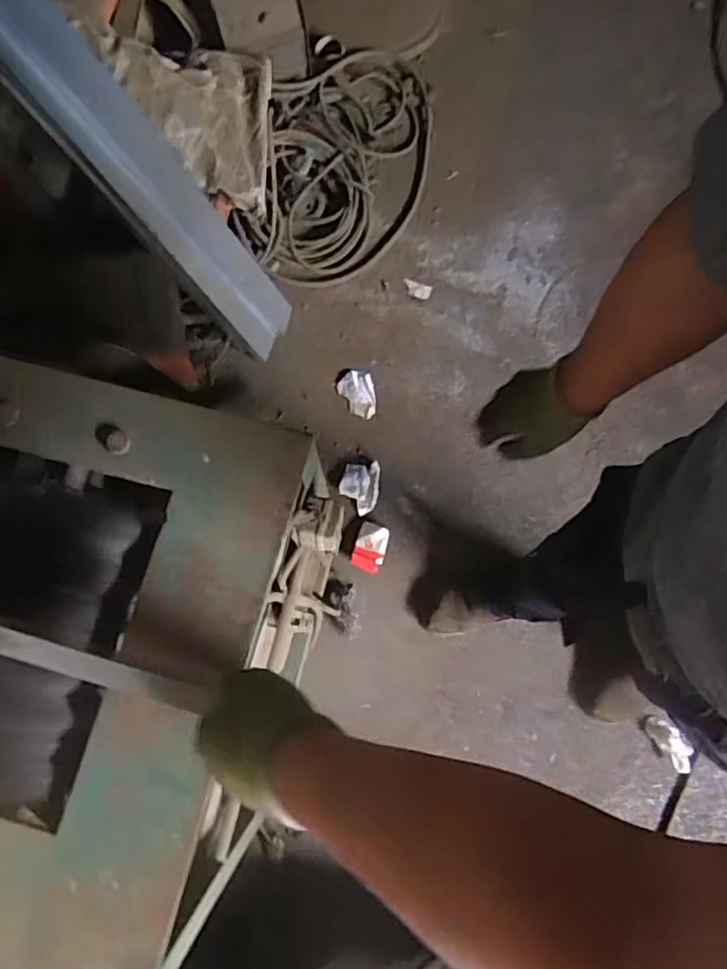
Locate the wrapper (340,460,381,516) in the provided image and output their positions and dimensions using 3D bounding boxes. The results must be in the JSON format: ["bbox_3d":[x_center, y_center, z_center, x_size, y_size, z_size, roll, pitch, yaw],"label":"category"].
[{"bbox_3d":[-0.009,0.006,1.434,0.084,0.016,0.119,7,77,2],"label":"wrapper"}]

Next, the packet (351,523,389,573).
[{"bbox_3d":[0.016,0.140,1.431,0.071,0.025,0.105,14,77,3],"label":"packet"}]

